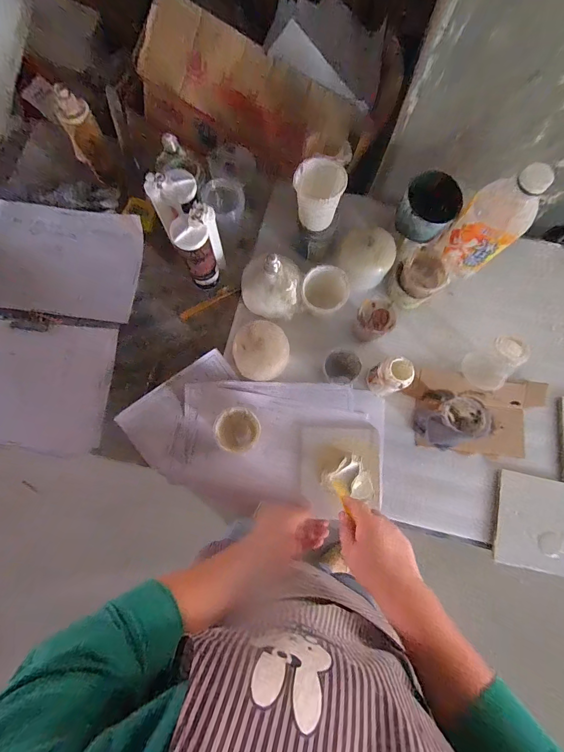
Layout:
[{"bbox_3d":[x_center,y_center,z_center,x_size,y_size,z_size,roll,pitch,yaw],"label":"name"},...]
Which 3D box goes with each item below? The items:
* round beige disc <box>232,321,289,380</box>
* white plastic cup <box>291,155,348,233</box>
[{"bbox_3d":[-0.035,-0.039,0.560,0.090,0.074,0.096,23,79,1],"label":"round beige disc"},{"bbox_3d":[0.055,-0.286,0.517,0.078,0.074,0.074,18,79,0],"label":"white plastic cup"}]

